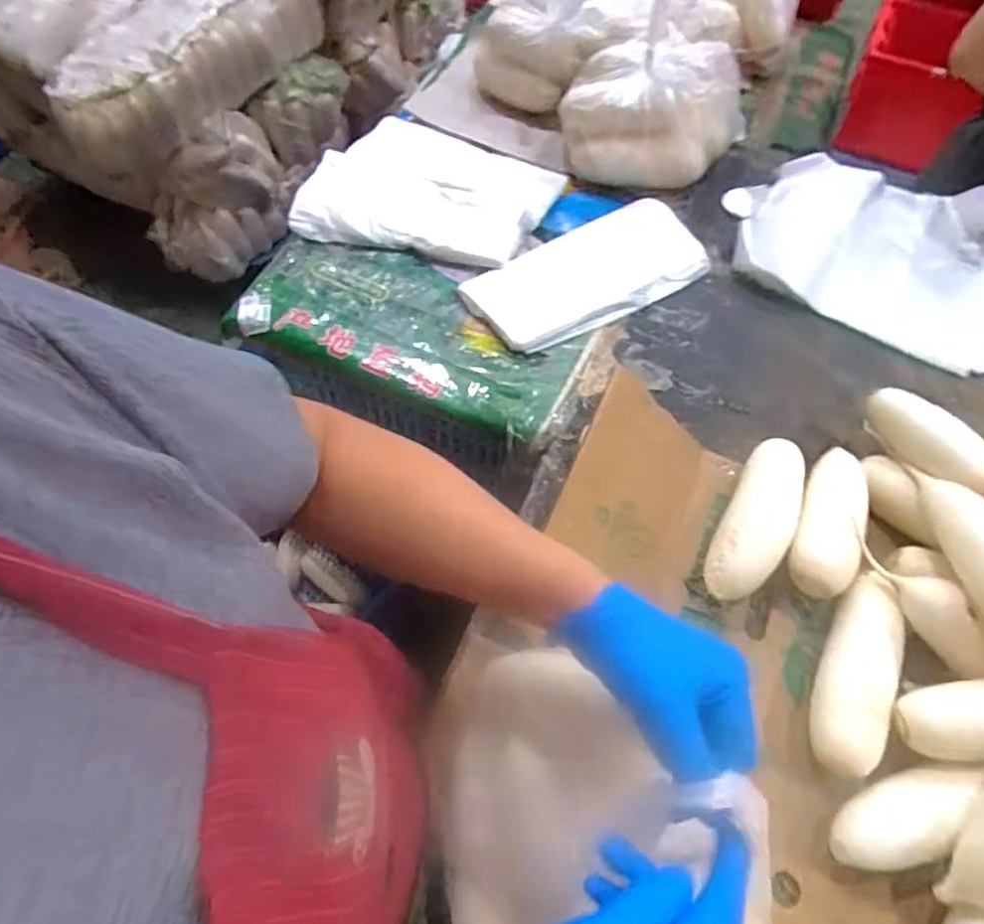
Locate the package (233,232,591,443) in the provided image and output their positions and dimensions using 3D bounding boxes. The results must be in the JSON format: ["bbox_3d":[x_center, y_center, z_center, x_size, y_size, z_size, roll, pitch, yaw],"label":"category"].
[{"bbox_3d":[-0.104,-0.171,0.777,0.433,0.021,0.193,19,61,9],"label":"package"}]

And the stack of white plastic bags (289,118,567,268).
[{"bbox_3d":[-0.080,-0.380,0.863,0.311,0.034,0.246,16,61,7],"label":"stack of white plastic bags"}]

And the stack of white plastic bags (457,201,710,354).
[{"bbox_3d":[0.130,-0.246,0.803,0.308,0.029,0.144,-28,65,-17],"label":"stack of white plastic bags"}]

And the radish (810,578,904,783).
[{"bbox_3d":[0.323,0.187,0.557,0.058,0.056,0.179,25,62,12],"label":"radish"}]

